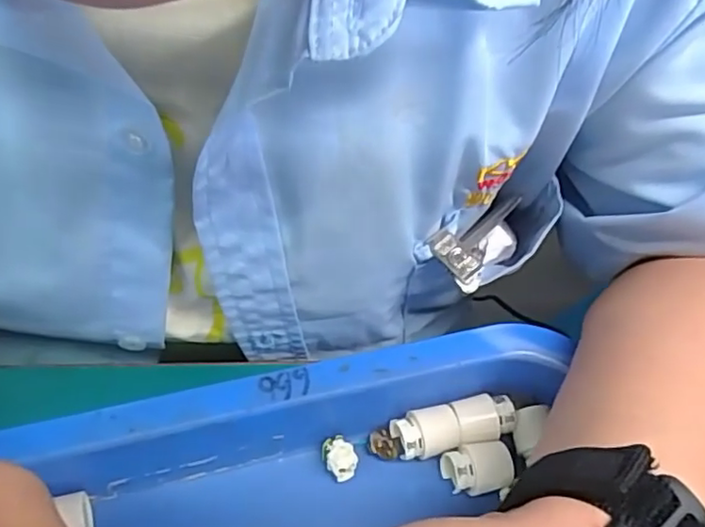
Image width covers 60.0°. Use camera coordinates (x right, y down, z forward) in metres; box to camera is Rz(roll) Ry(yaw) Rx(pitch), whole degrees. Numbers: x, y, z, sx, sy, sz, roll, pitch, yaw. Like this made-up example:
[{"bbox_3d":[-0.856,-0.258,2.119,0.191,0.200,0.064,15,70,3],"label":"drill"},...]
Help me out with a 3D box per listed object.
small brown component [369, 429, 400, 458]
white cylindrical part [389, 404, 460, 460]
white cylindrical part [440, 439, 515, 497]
[{"bbox_3d":[0.014,0.083,0.279,0.014,0.009,0.011,26,62,11],"label":"small brown component"},{"bbox_3d":[0.033,0.077,0.277,0.027,0.022,0.021,-13,62,-11],"label":"white cylindrical part"},{"bbox_3d":[0.055,0.092,0.270,0.028,0.024,0.021,-8,61,-8],"label":"white cylindrical part"}]

